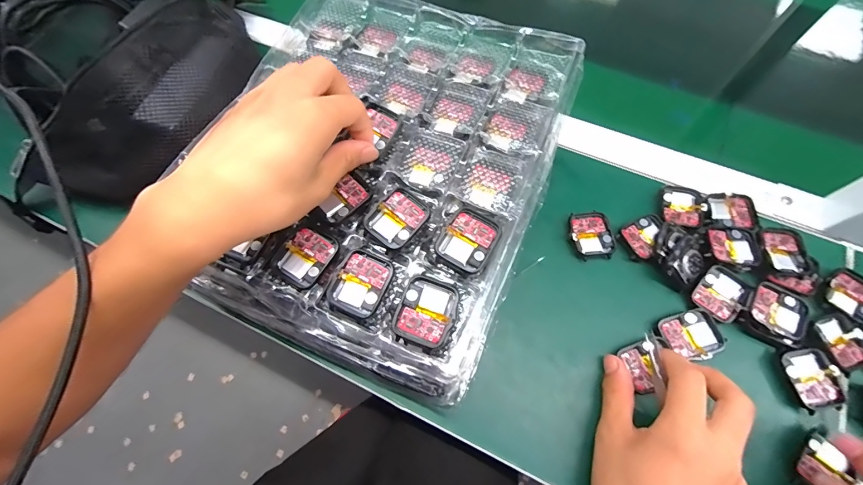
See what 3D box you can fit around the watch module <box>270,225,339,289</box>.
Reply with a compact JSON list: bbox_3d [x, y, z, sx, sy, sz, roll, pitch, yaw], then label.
[{"bbox_3d":[-0.090,0.010,0.263,0.038,0.008,0.041,29,71,13],"label":"watch module"}]

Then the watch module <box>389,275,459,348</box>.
[{"bbox_3d":[-0.002,0.046,0.243,0.038,0.011,0.042,22,70,11],"label":"watch module"}]

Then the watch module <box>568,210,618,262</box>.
[{"bbox_3d":[0.149,-0.007,0.339,0.039,0.007,0.045,-8,67,-1],"label":"watch module"}]

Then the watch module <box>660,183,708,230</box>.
[{"bbox_3d":[0.240,-0.035,0.346,0.042,0.007,0.044,7,68,5],"label":"watch module"}]

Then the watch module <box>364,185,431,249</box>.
[{"bbox_3d":[-0.024,-0.019,0.268,0.037,0.006,0.044,38,73,16],"label":"watch module"}]

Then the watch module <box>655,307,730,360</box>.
[{"bbox_3d":[0.214,0.077,0.300,0.045,0.014,0.038,-21,68,-7],"label":"watch module"}]

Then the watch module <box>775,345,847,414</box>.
[{"bbox_3d":[0.302,0.107,0.291,0.035,0.012,0.044,-15,67,-4],"label":"watch module"}]

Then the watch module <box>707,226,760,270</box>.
[{"bbox_3d":[0.266,0.005,0.325,0.037,0.012,0.039,2,67,3],"label":"watch module"}]

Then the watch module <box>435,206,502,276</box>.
[{"bbox_3d":[0.027,-0.002,0.259,0.037,0.007,0.042,28,71,13],"label":"watch module"}]

